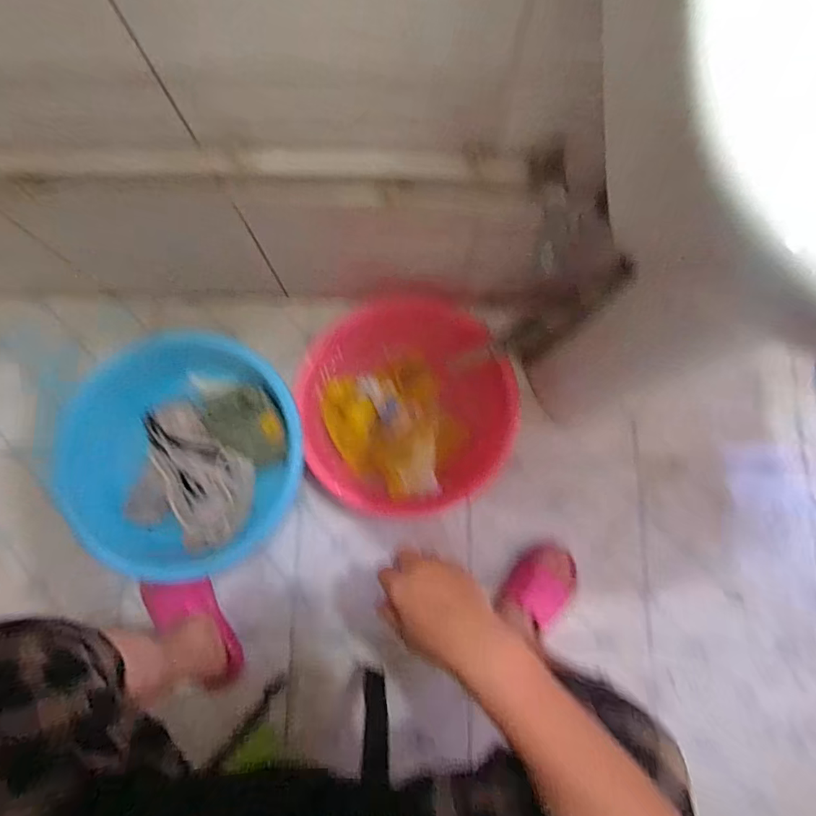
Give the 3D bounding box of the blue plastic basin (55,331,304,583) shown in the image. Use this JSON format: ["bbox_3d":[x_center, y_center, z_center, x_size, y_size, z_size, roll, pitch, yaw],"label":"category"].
[{"bbox_3d":[-0.353,0.077,0.793,0.360,0.118,0.382,0,79,1],"label":"blue plastic basin"}]

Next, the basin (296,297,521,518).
[{"bbox_3d":[0.001,-0.010,0.808,0.337,0.092,0.362,0,79,1],"label":"basin"}]

